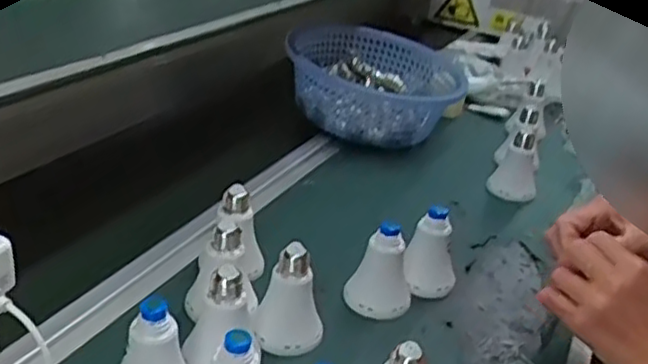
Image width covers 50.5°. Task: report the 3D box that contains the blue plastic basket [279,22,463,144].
[{"bbox_3d":[0.067,-0.156,1.073,0.249,0.101,0.241,6,26,-3],"label":"blue plastic basket"}]

